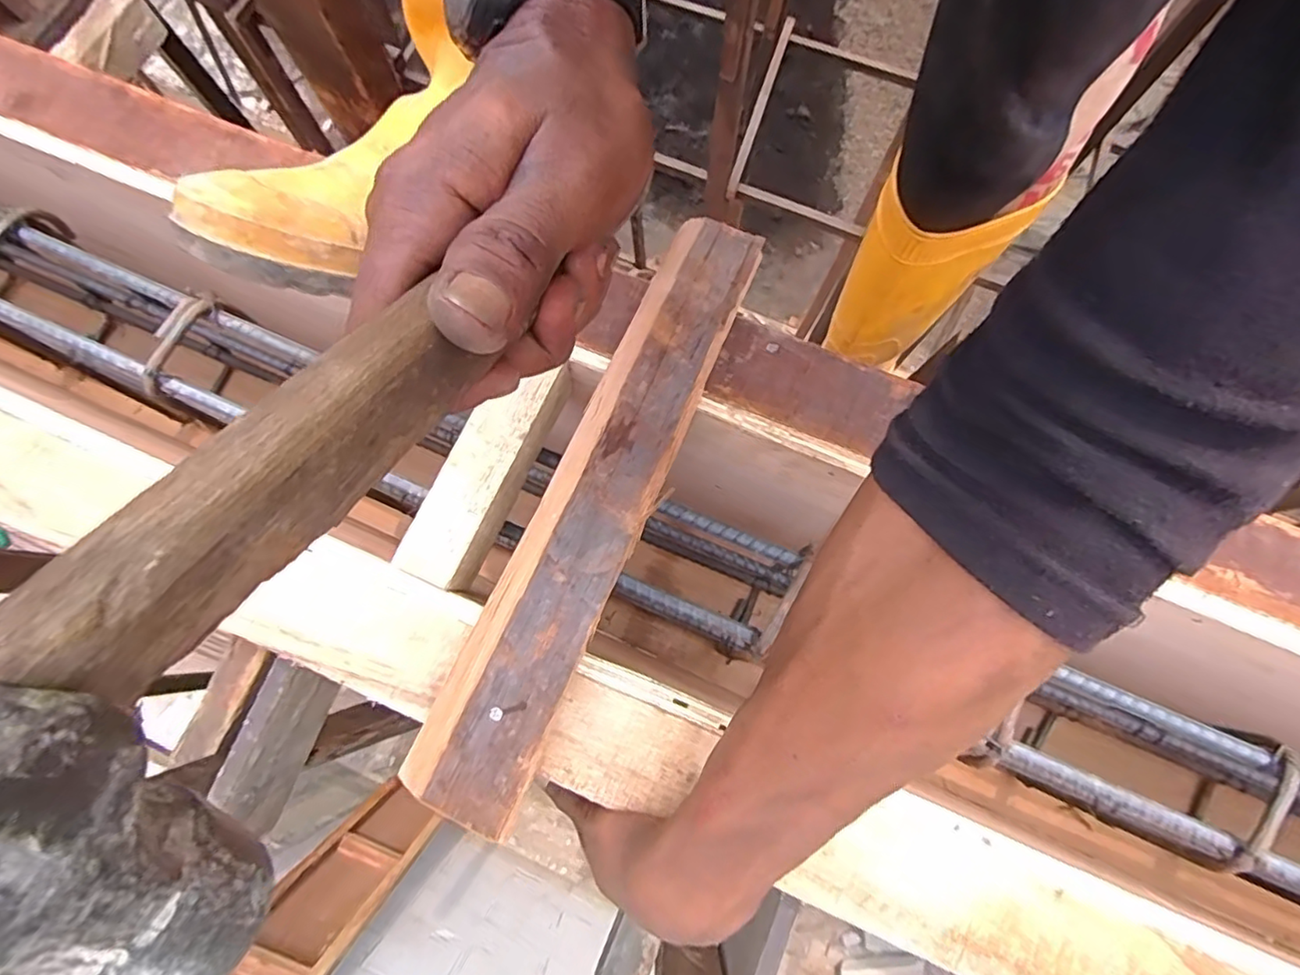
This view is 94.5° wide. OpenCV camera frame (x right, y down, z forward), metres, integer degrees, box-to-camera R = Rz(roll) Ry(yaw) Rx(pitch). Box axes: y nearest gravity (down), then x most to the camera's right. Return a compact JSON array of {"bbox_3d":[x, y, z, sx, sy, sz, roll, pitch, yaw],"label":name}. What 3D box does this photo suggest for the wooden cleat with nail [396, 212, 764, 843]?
[{"bbox_3d":[-0.028,0.004,0.336,0.059,0.026,0.348,23,78,6],"label":"wooden cleat with nail"}]

